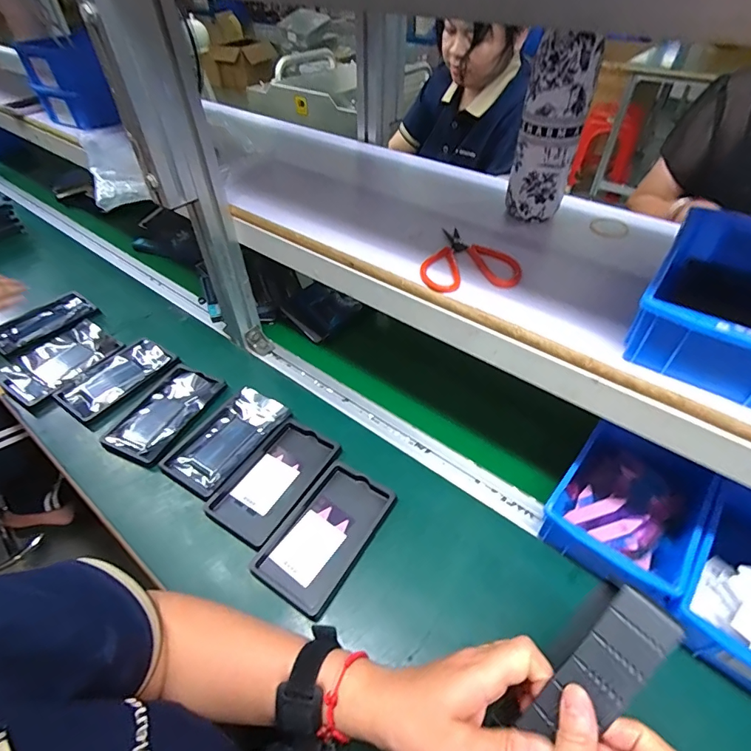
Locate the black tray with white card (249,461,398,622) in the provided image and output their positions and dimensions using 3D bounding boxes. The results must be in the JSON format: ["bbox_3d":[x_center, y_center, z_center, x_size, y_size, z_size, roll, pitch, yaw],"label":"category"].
[{"bbox_3d":[-0.055,0.179,0.497,0.094,0.015,0.157,25,51,23],"label":"black tray with white card"}]

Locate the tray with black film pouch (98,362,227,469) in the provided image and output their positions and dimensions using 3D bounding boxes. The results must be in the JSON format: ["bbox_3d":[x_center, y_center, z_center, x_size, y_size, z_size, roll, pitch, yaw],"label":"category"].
[{"bbox_3d":[-0.298,0.052,0.623,0.104,0.013,0.161,21,49,20],"label":"tray with black film pouch"}]

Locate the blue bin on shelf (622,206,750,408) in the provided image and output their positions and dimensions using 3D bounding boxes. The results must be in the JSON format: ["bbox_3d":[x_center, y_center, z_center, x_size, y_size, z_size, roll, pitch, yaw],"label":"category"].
[{"bbox_3d":[0.307,-0.063,0.367,0.123,0.060,0.195,27,52,25],"label":"blue bin on shelf"}]

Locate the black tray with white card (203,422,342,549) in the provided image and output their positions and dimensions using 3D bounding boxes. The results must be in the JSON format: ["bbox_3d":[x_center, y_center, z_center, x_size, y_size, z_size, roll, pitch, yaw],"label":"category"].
[{"bbox_3d":[-0.125,0.131,0.546,0.094,0.013,0.155,24,51,23],"label":"black tray with white card"}]

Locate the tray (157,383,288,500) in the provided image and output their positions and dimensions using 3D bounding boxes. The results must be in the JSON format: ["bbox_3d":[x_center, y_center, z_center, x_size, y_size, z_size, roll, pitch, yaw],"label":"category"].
[{"bbox_3d":[-0.197,0.081,0.588,0.093,0.022,0.161,25,51,23],"label":"tray"}]

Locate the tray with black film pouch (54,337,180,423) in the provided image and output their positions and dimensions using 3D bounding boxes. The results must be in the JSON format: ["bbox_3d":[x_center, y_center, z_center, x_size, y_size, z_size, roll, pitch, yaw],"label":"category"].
[{"bbox_3d":[-0.395,0.001,0.670,0.093,0.016,0.155,29,53,26],"label":"tray with black film pouch"}]

